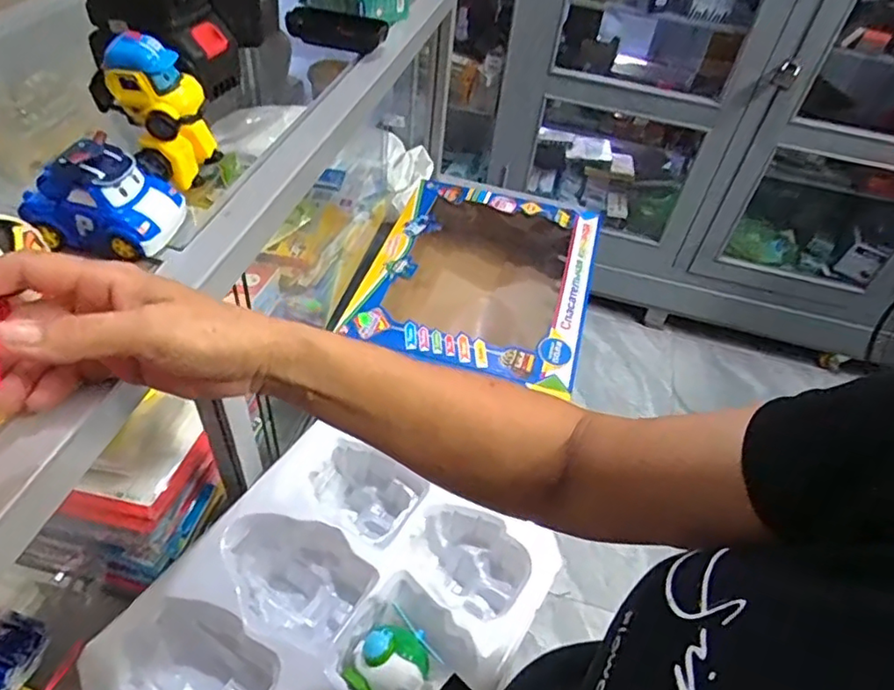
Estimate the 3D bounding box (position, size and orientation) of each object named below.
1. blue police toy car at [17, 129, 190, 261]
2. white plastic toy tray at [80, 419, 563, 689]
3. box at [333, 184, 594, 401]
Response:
[{"bbox_3d":[-0.231,-0.101,0.400,0.092,0.058,0.059,5,46,-2],"label":"blue police toy car"},{"bbox_3d":[-0.098,0.255,0.556,0.297,0.078,0.349,28,50,18],"label":"white plastic toy tray"},{"bbox_3d":[0.047,-0.076,0.902,0.302,0.122,0.380,15,47,7],"label":"box"}]

